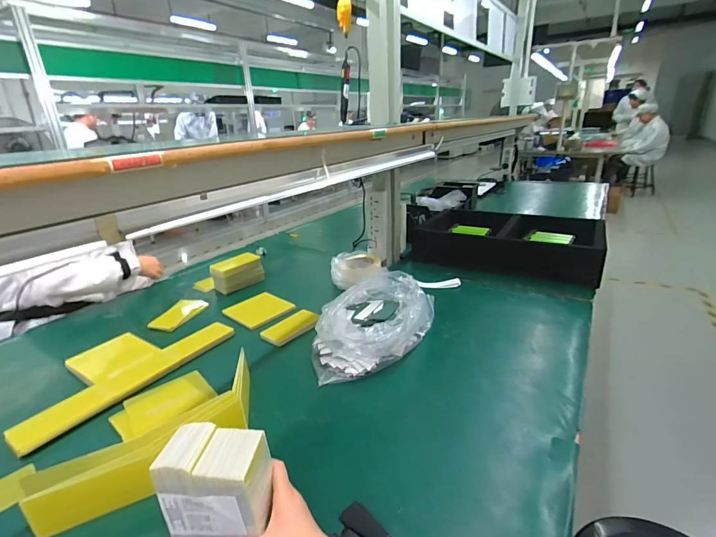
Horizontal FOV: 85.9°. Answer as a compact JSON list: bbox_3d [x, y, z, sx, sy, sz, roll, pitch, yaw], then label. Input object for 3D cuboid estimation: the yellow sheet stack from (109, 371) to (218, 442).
[{"bbox_3d":[-0.358,0.246,0.709,0.159,0.009,0.108,-20,28,-37],"label":"yellow sheet stack"}]

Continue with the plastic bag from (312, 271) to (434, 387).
[{"bbox_3d":[0.042,0.120,0.870,0.199,0.098,0.382,7,23,22],"label":"plastic bag"}]

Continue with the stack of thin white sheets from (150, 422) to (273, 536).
[{"bbox_3d":[-0.157,0.254,0.446,0.106,0.129,0.076,0,23,4],"label":"stack of thin white sheets"}]

